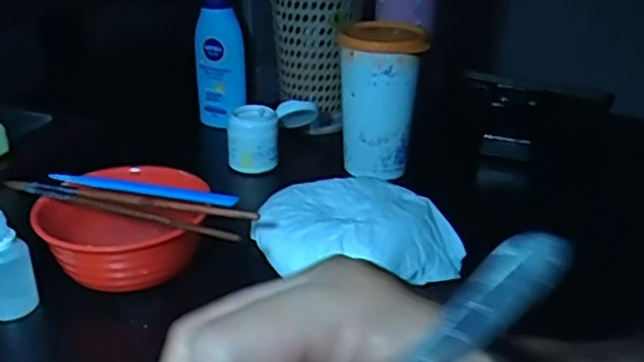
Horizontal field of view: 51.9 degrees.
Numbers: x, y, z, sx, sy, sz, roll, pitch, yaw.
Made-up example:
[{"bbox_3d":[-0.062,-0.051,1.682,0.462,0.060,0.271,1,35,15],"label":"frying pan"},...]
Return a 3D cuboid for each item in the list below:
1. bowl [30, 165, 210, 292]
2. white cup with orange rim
[{"bbox_3d":[-0.131,0.029,0.434,0.106,0.043,0.085,0,26,-4],"label":"bowl"},{"bbox_3d":[0.051,-0.073,0.581,0.066,0.119,0.071,2,26,-1],"label":"white cup with orange rim"}]

